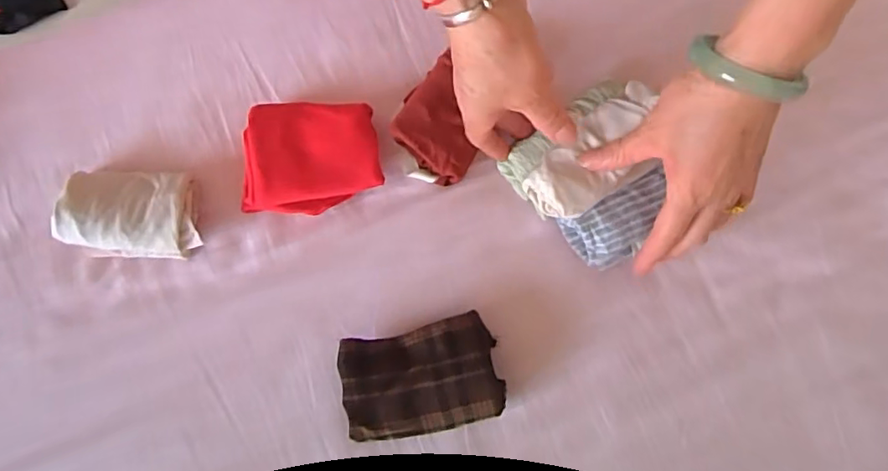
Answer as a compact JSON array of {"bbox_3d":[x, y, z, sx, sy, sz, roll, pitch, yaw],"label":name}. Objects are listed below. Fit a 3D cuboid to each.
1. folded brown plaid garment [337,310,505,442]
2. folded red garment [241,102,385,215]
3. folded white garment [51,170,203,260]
[{"bbox_3d":[-0.016,0.098,0.383,0.102,0.035,0.069,-13,77,-4],"label":"folded brown plaid garment"},{"bbox_3d":[-0.097,-0.058,0.420,0.095,0.034,0.078,-1,76,-1],"label":"folded red garment"},{"bbox_3d":[-0.225,-0.017,0.410,0.093,0.034,0.062,3,76,-1],"label":"folded white garment"}]

